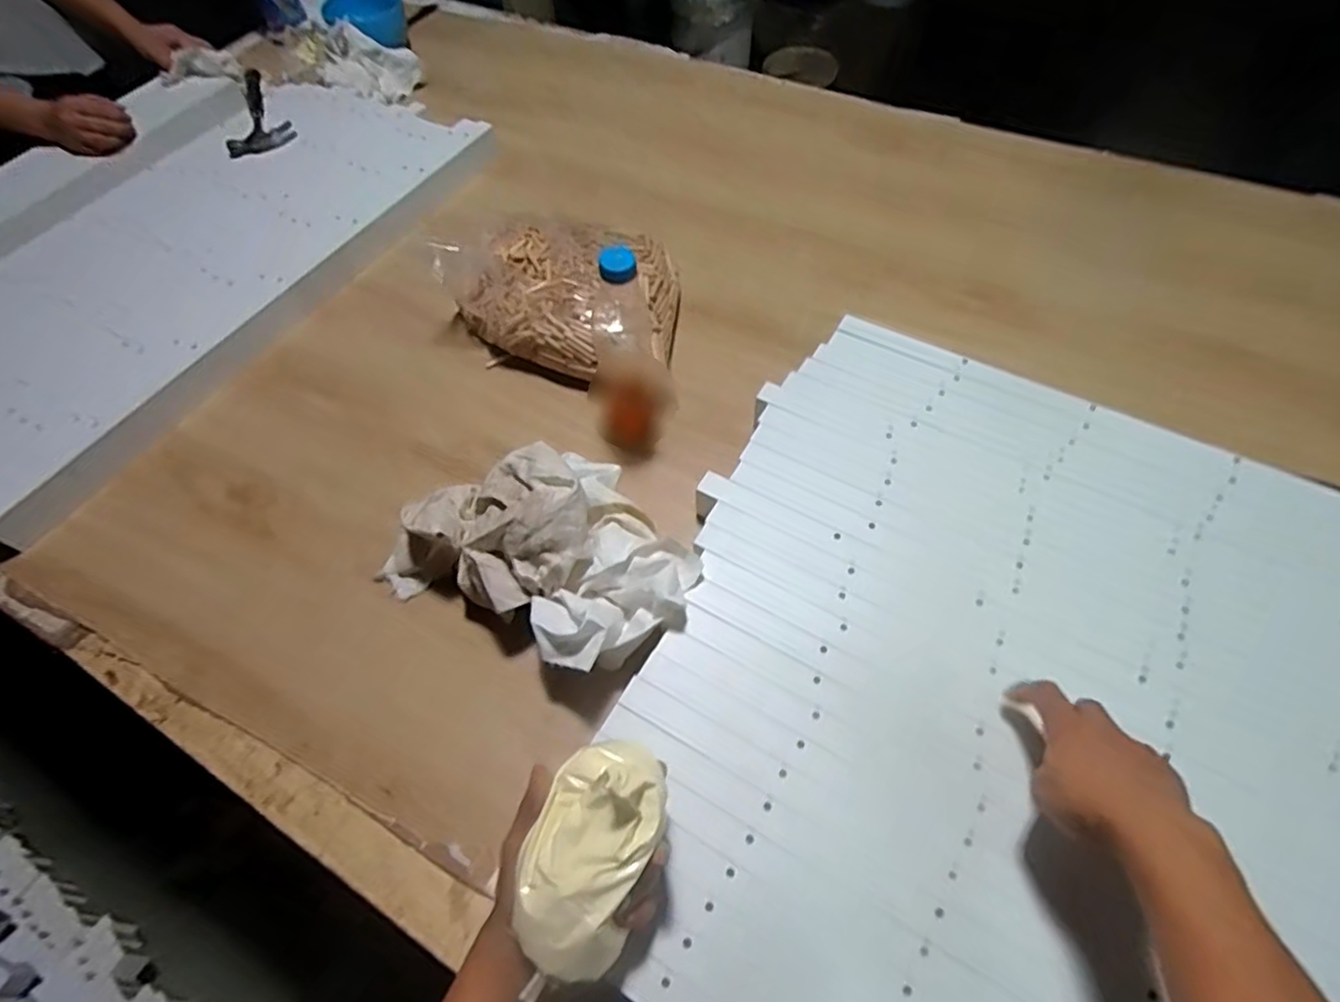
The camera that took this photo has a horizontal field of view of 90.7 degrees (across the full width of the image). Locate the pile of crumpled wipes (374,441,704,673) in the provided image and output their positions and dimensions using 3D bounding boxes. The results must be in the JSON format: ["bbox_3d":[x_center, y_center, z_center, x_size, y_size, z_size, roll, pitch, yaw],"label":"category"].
[{"bbox_3d":[-0.114,0.032,0.599,0.288,0.102,0.185,22,62,15],"label":"pile of crumpled wipes"}]

